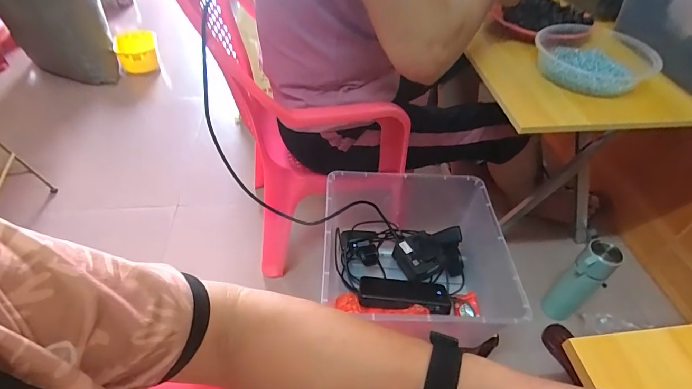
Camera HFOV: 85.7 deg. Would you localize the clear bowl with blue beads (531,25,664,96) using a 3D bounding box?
[{"bbox_3d":[0.441,-0.247,0.662,0.188,0.041,0.216,18,47,14],"label":"clear bowl with blue beads"}]

